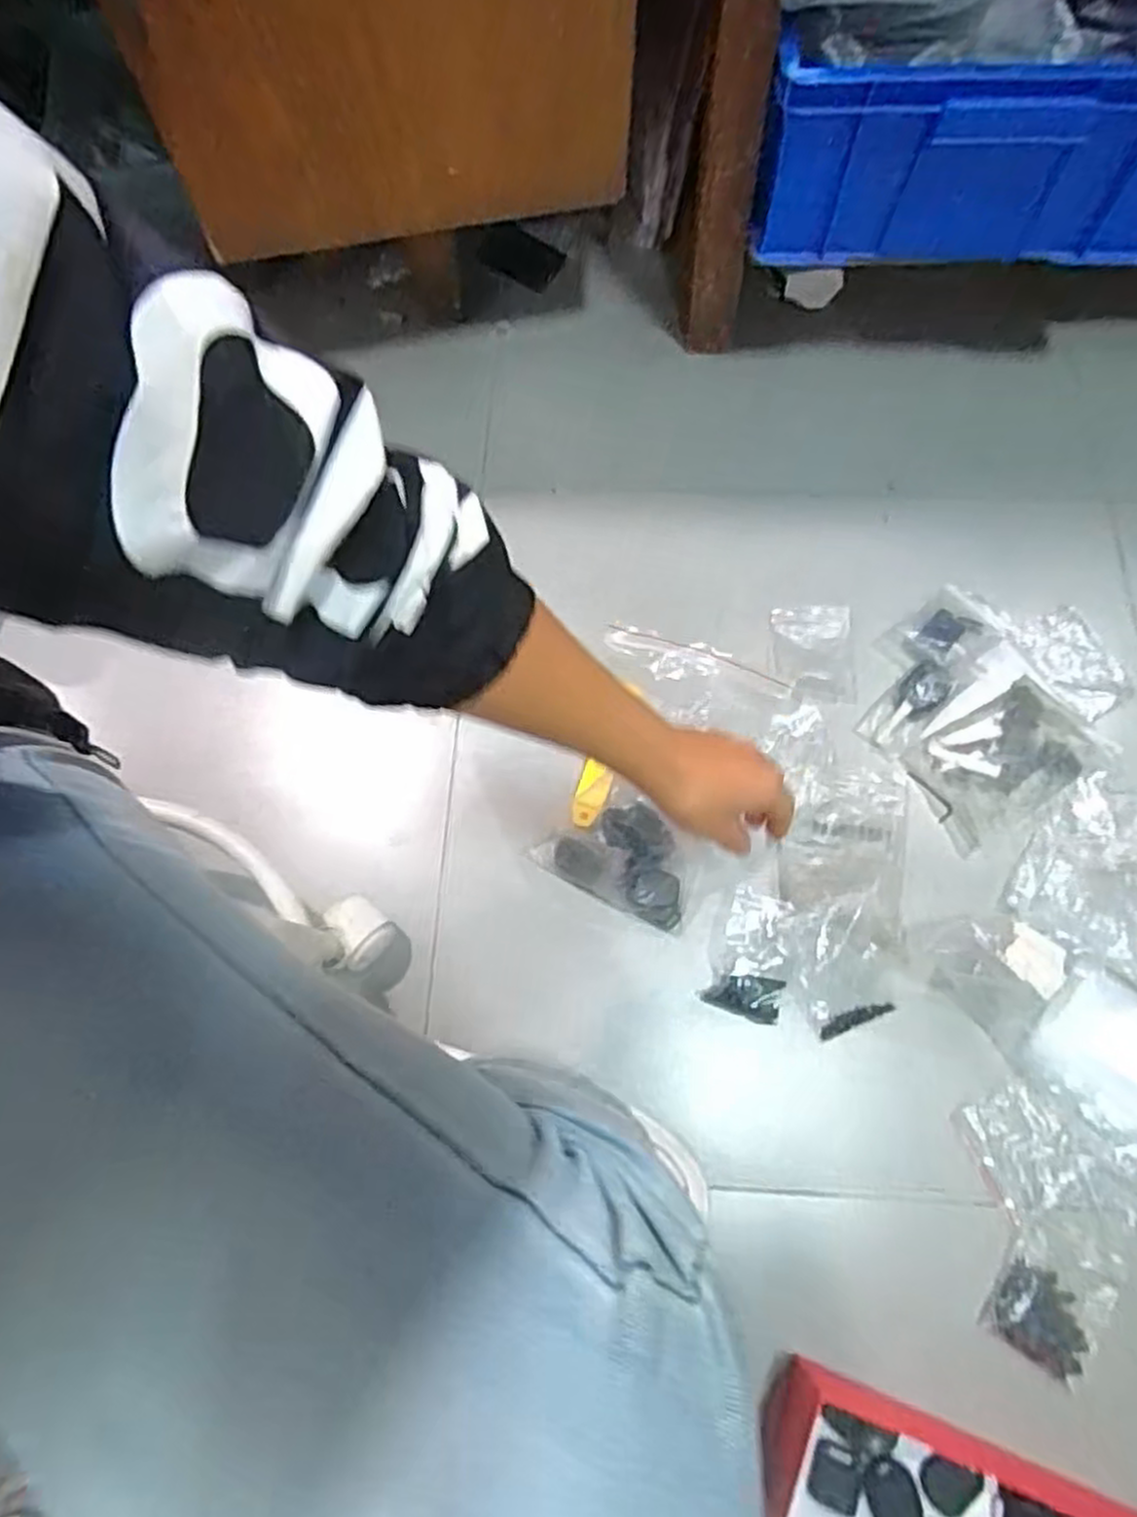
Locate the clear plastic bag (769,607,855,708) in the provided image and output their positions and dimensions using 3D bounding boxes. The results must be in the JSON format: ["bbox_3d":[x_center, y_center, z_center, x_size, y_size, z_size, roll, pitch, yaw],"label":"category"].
[{"bbox_3d":[0.214,-0.091,0.687,0.066,0.012,0.093,3,70,3],"label":"clear plastic bag"}]

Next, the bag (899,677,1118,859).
[{"bbox_3d":[0.359,0.000,0.640,0.149,0.013,0.102,-31,72,-9],"label":"bag"}]

